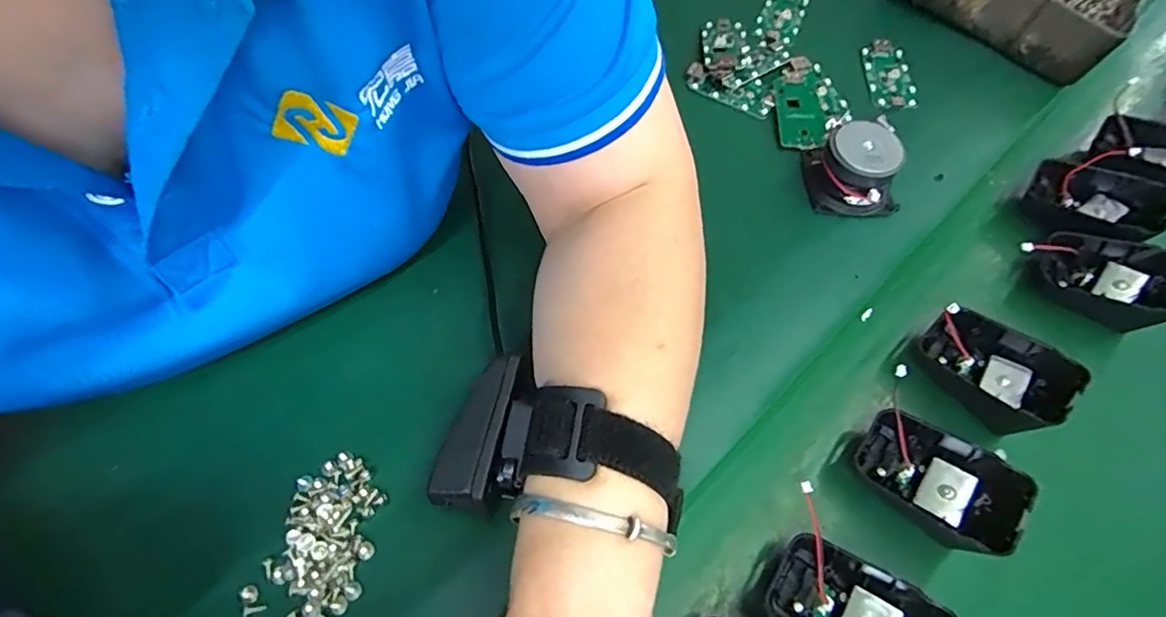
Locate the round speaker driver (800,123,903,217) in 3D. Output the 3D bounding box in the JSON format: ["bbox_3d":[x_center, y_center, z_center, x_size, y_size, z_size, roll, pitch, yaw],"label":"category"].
[{"bbox_3d":[0.170,-0.086,0.351,0.050,0.038,0.050,2,66,-5],"label":"round speaker driver"}]

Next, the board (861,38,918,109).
[{"bbox_3d":[0.223,-0.171,0.414,0.031,0.008,0.065,4,63,3],"label":"board"}]

